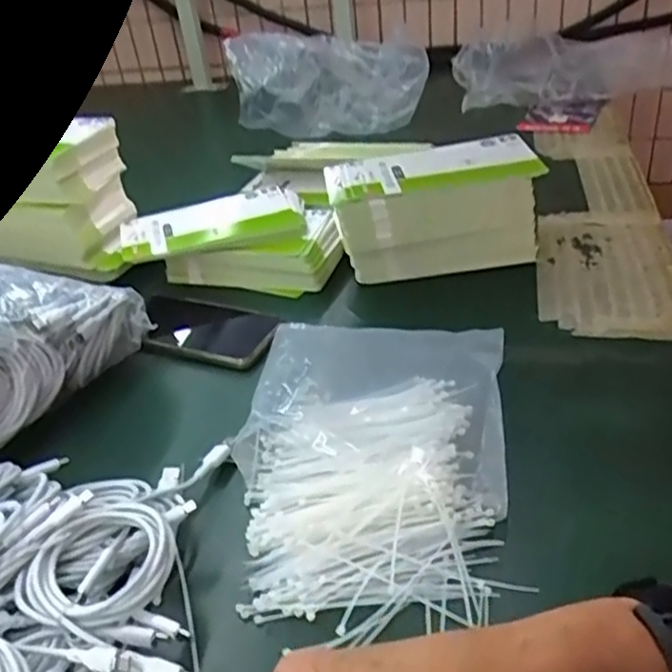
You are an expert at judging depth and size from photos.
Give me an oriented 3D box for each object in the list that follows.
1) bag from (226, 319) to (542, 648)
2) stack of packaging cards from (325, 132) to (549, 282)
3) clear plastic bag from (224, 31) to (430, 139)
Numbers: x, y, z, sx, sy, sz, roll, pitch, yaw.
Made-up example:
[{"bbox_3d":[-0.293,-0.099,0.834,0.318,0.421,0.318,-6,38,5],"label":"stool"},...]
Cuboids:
[{"bbox_3d":[0.027,0.072,0.489,0.180,0.039,0.279,-1,34,8],"label":"bag"},{"bbox_3d":[0.093,-0.118,0.663,0.197,0.113,0.100,-2,34,5],"label":"stack of packaging cards"},{"bbox_3d":[-0.009,-0.378,1.021,0.280,0.137,0.101,-8,34,-4],"label":"clear plastic bag"}]

